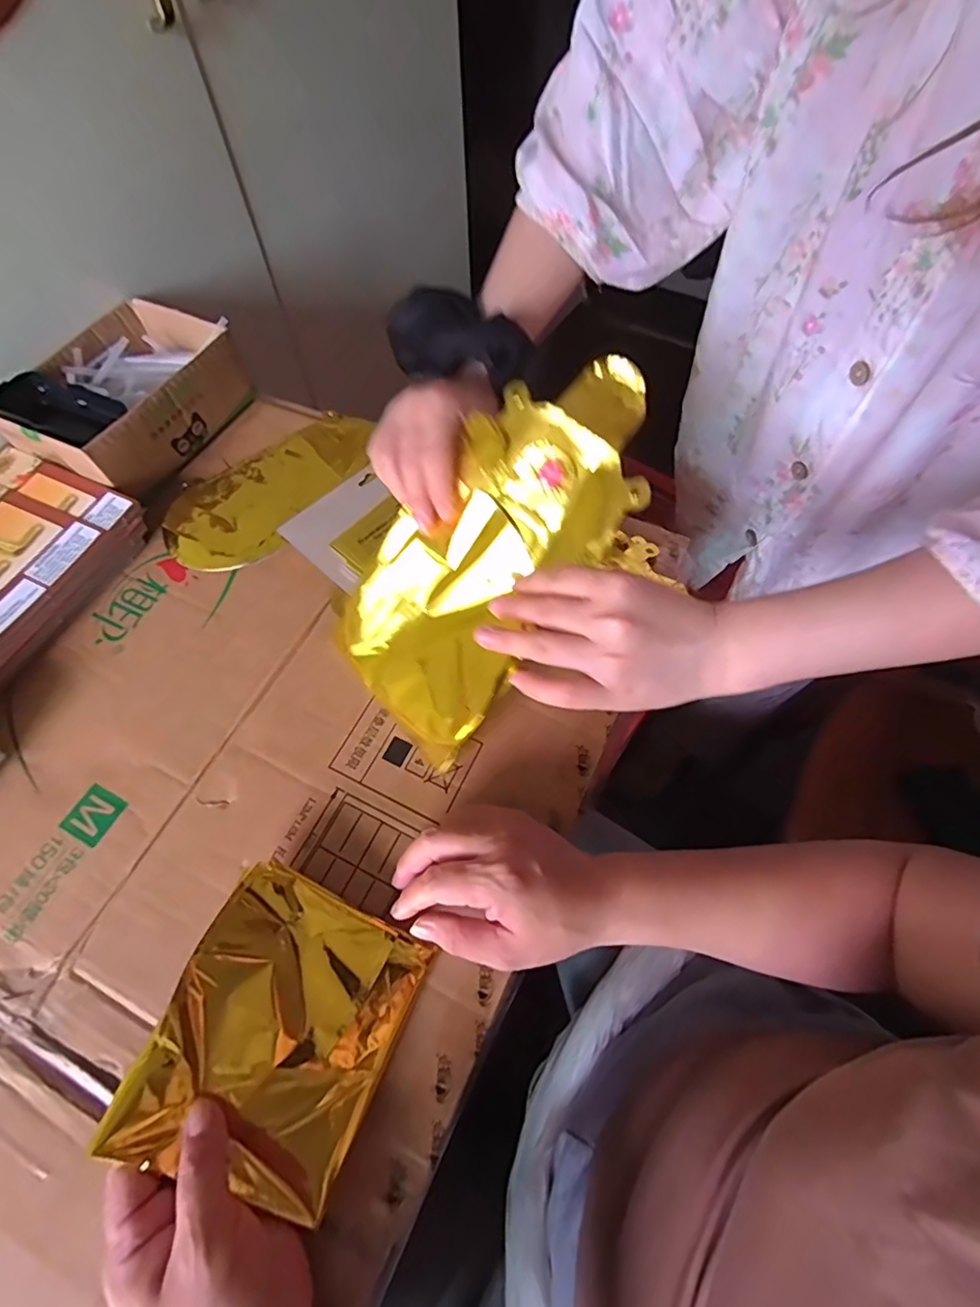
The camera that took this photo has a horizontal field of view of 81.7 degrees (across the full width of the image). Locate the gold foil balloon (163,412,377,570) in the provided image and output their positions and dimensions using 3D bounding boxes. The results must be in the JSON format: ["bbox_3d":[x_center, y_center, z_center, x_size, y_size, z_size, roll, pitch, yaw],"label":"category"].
[{"bbox_3d":[-0.201,-0.157,0.520,0.114,0.013,0.204,31,69,17],"label":"gold foil balloon"}]

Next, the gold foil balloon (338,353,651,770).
[{"bbox_3d":[-0.003,-0.065,0.370,0.143,0.031,0.261,48,113,18],"label":"gold foil balloon"}]

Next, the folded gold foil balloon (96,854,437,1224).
[{"bbox_3d":[-0.114,0.207,0.315,0.123,0.016,0.138,32,61,-11],"label":"folded gold foil balloon"}]

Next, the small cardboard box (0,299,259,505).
[{"bbox_3d":[-0.331,-0.238,0.526,0.136,0.067,0.188,22,66,13],"label":"small cardboard box"}]

